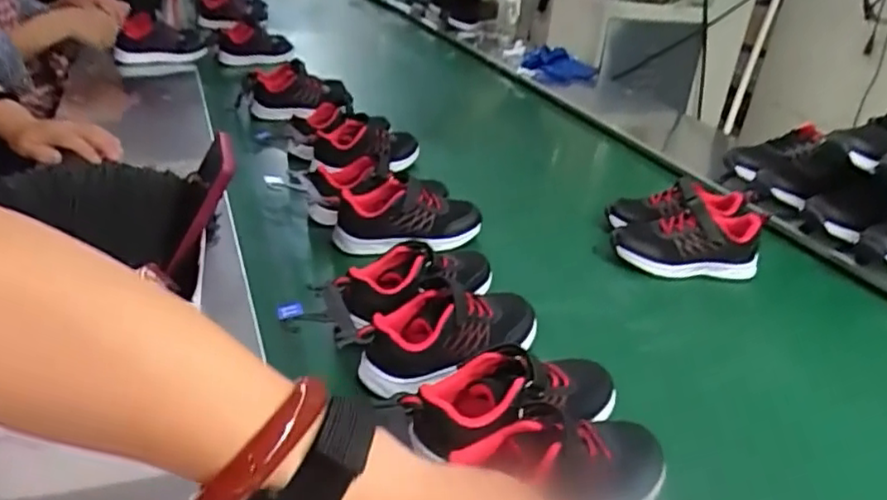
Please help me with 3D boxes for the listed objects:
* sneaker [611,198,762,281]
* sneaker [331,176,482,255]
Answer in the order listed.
[{"bbox_3d":[0.321,-0.014,0.858,0.175,0.080,0.081,0,29,-12],"label":"sneaker"},{"bbox_3d":[-0.045,-0.047,0.861,0.186,0.086,0.076,-1,30,-13],"label":"sneaker"}]

